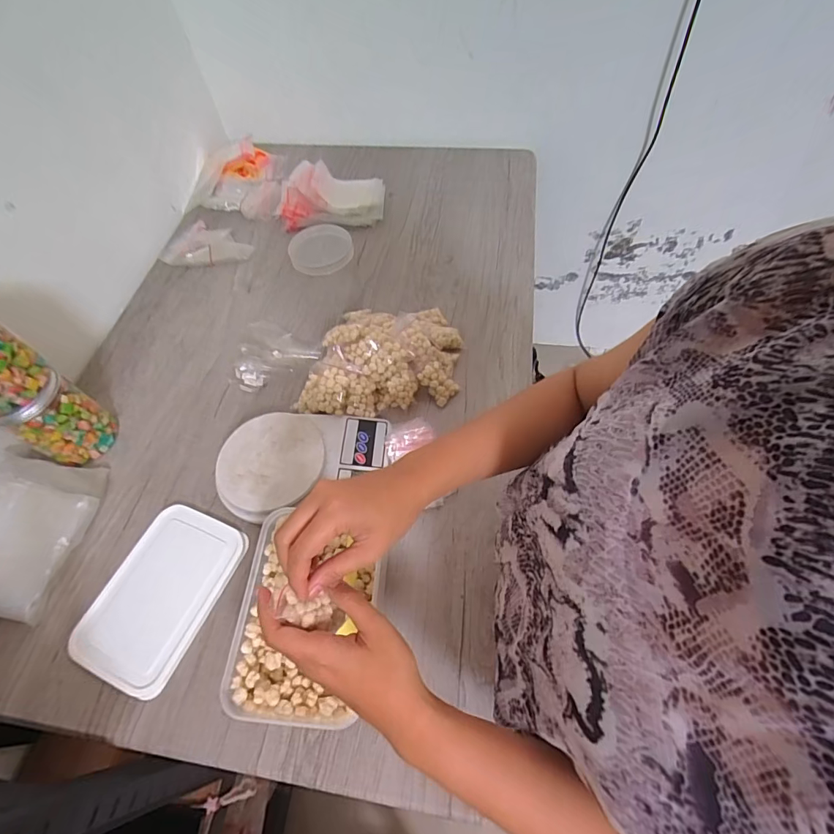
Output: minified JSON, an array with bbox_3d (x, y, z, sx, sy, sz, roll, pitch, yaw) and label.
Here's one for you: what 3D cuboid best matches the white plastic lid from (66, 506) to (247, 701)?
[{"bbox_3d":[-0.290,0.197,0.499,0.118,0.020,0.181,18,62,14],"label":"white plastic lid"}]

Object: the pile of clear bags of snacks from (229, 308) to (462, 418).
[{"bbox_3d":[-0.107,-0.095,0.628,0.328,0.072,0.188,4,60,6],"label":"pile of clear bags of snacks"}]

